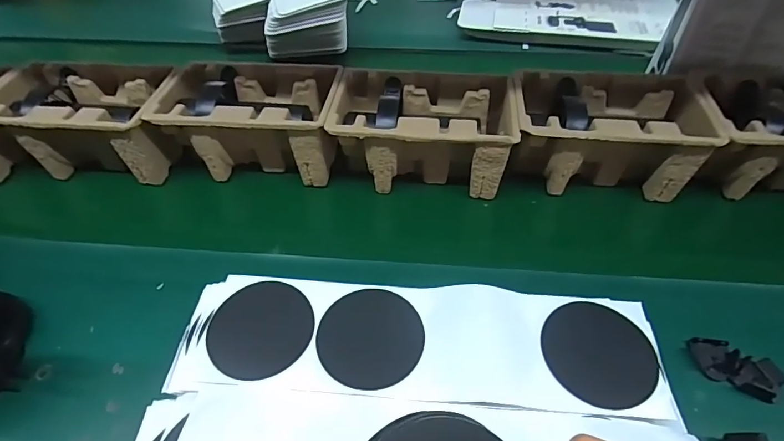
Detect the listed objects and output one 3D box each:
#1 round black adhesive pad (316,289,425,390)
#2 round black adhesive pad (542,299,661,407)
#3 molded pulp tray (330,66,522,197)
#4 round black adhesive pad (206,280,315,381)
[{"bbox_3d":[-0.019,0.103,0.391,0.093,0.005,0.090,0,48,0],"label":"round black adhesive pad"},{"bbox_3d":[0.179,0.113,0.376,0.092,0.006,0.090,3,52,-4],"label":"round black adhesive pad"},{"bbox_3d":[0.040,-0.117,0.579,0.226,0.098,0.140,4,49,4],"label":"molded pulp tray"},{"bbox_3d":[-0.120,0.097,0.399,0.095,0.005,0.089,0,48,1],"label":"round black adhesive pad"}]

